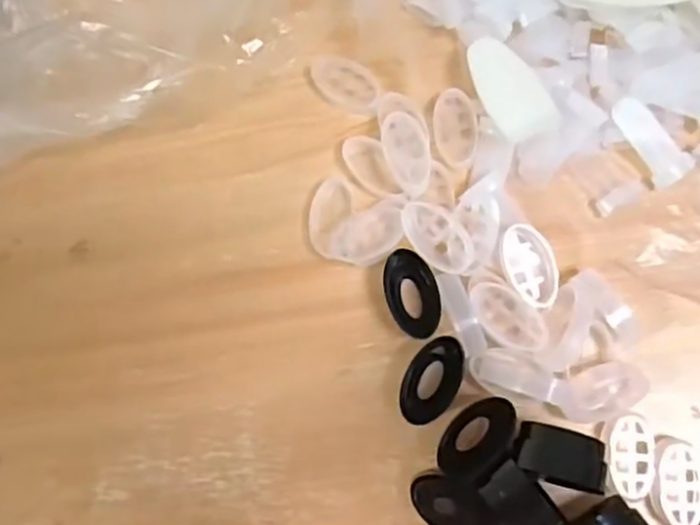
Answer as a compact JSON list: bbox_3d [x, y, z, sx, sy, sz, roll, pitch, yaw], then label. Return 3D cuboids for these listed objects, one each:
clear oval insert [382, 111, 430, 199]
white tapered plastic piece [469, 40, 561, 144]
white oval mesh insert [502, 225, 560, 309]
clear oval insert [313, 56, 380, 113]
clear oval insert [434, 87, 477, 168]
[{"bbox_3d":[0.023,-0.043,0.279,0.017,0.004,0.033,-14,94,13],"label":"clear oval insert"},{"bbox_3d":[0.063,-0.069,0.279,0.023,0.013,0.044,-27,81,0],"label":"white tapered plastic piece"},{"bbox_3d":[0.071,0.001,0.273,0.019,0.010,0.032,-28,81,0],"label":"white oval mesh insert"},{"bbox_3d":[-0.001,-0.075,0.295,0.032,0.007,0.017,34,86,9],"label":"clear oval insert"},{"bbox_3d":[0.043,-0.055,0.285,0.017,0.008,0.030,1,82,5],"label":"clear oval insert"}]

